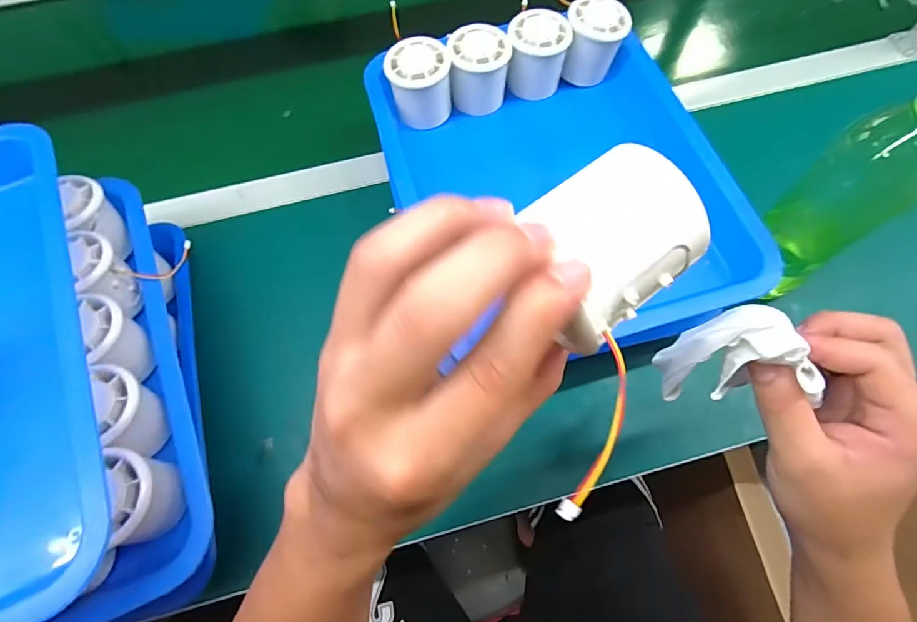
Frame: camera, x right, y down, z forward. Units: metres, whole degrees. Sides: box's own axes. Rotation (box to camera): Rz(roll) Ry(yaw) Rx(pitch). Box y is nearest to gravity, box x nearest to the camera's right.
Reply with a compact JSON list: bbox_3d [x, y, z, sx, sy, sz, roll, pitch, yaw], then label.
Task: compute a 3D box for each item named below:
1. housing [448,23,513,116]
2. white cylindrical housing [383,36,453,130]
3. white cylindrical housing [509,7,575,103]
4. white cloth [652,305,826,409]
[{"bbox_3d":[0.019,-0.223,0.434,0.053,0.054,0.051,0,66,1],"label":"housing"},{"bbox_3d":[-0.035,-0.204,0.422,0.055,0.053,0.053,0,66,1],"label":"white cylindrical housing"},{"bbox_3d":[0.074,-0.241,0.442,0.052,0.057,0.051,0,66,1],"label":"white cylindrical housing"},{"bbox_3d":[0.149,0.025,0.244,0.065,0.061,0.037,-2,66,0],"label":"white cloth"}]

